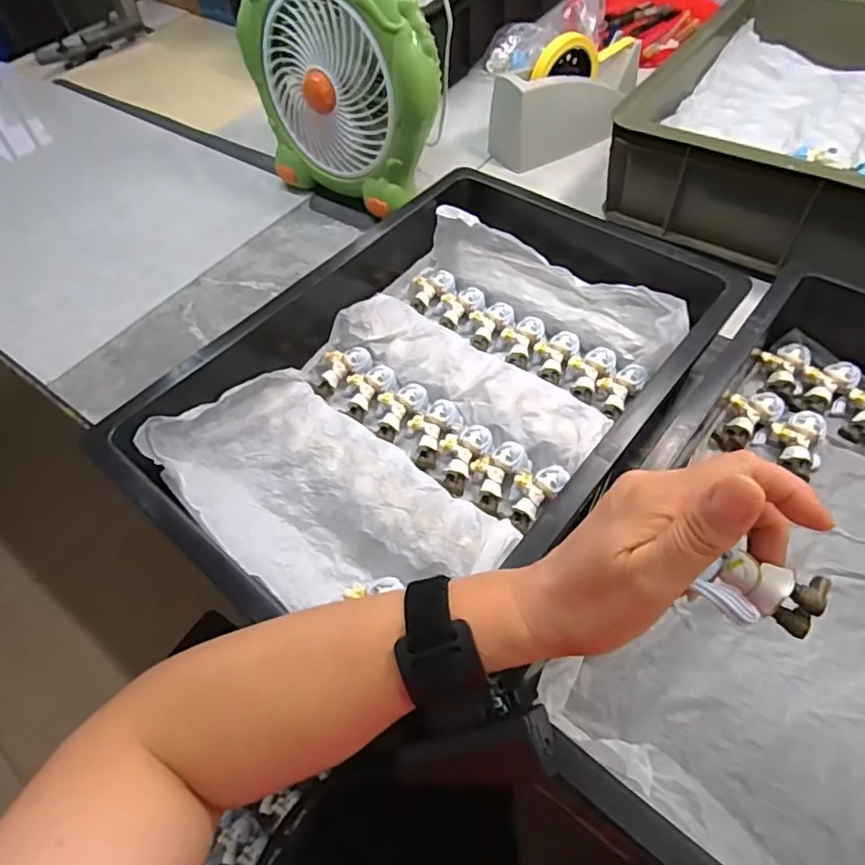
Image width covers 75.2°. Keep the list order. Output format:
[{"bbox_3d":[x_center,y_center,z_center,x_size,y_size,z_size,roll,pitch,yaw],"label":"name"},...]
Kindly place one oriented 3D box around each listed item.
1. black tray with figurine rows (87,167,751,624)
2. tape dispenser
[{"bbox_3d":[0.014,-0.053,0.468,0.326,0.088,0.440,31,63,23],"label":"black tray with figurine rows"},{"bbox_3d":[0.169,-0.408,0.691,0.192,0.112,0.064,-21,56,-10],"label":"tape dispenser"}]

